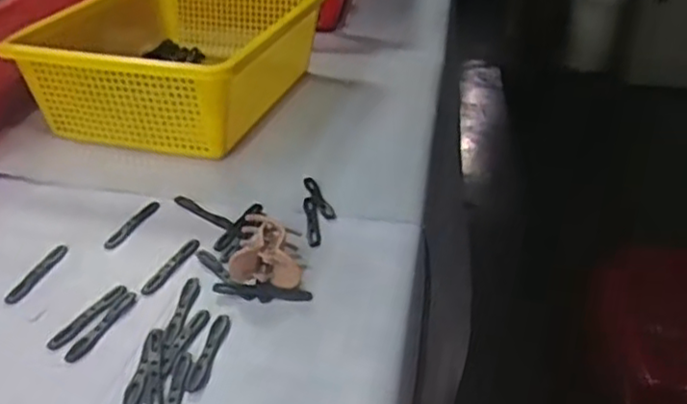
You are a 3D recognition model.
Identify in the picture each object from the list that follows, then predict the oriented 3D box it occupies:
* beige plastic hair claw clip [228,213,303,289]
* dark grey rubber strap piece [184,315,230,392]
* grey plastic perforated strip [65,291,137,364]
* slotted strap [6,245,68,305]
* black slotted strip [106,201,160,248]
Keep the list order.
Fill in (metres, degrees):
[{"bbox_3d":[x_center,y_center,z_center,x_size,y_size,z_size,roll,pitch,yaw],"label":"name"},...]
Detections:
[{"bbox_3d":[-0.056,0.036,0.520,0.049,0.031,0.050,0,31,0],"label":"beige plastic hair claw clip"},{"bbox_3d":[-0.085,0.095,0.453,0.013,0.004,0.067,5,32,7],"label":"dark grey rubber strap piece"},{"bbox_3d":[-0.161,0.082,0.477,0.012,0.004,0.070,11,33,17],"label":"grey plastic perforated strip"},{"bbox_3d":[-0.224,0.052,0.524,0.012,0.006,0.066,10,32,15],"label":"slotted strap"},{"bbox_3d":[-0.171,0.017,0.579,0.012,0.005,0.071,11,33,16],"label":"black slotted strip"}]

